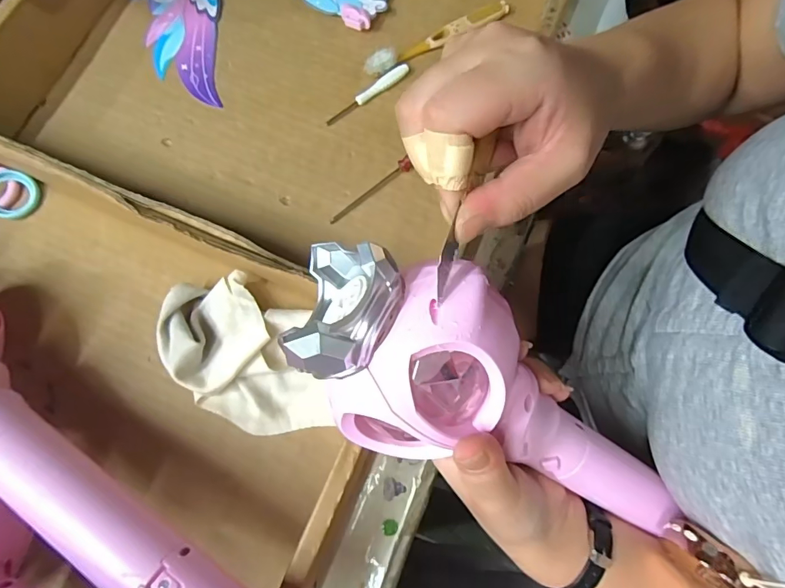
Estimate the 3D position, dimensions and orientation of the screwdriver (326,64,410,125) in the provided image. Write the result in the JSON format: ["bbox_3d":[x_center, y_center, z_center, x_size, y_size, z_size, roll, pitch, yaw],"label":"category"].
[{"bbox_3d":[-0.020,-0.165,0.373,0.084,0.008,0.008,-37,80,-9],"label":"screwdriver"}]

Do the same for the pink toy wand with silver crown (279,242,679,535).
[{"bbox_3d":[0.060,0.064,0.240,0.249,0.082,0.082,34,76,-24],"label":"pink toy wand with silver crown"}]

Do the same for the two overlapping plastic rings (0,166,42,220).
[{"bbox_3d":[-0.296,-0.077,0.343,0.051,0.010,0.037,14,77,2],"label":"two overlapping plastic rings"}]

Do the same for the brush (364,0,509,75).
[{"bbox_3d":[0.036,-0.223,0.385,0.138,0.014,0.024,-30,79,-8],"label":"brush"}]

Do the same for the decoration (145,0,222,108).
[{"bbox_3d":[-0.180,-0.237,0.389,0.071,0.013,0.168,-23,78,-6],"label":"decoration"}]

